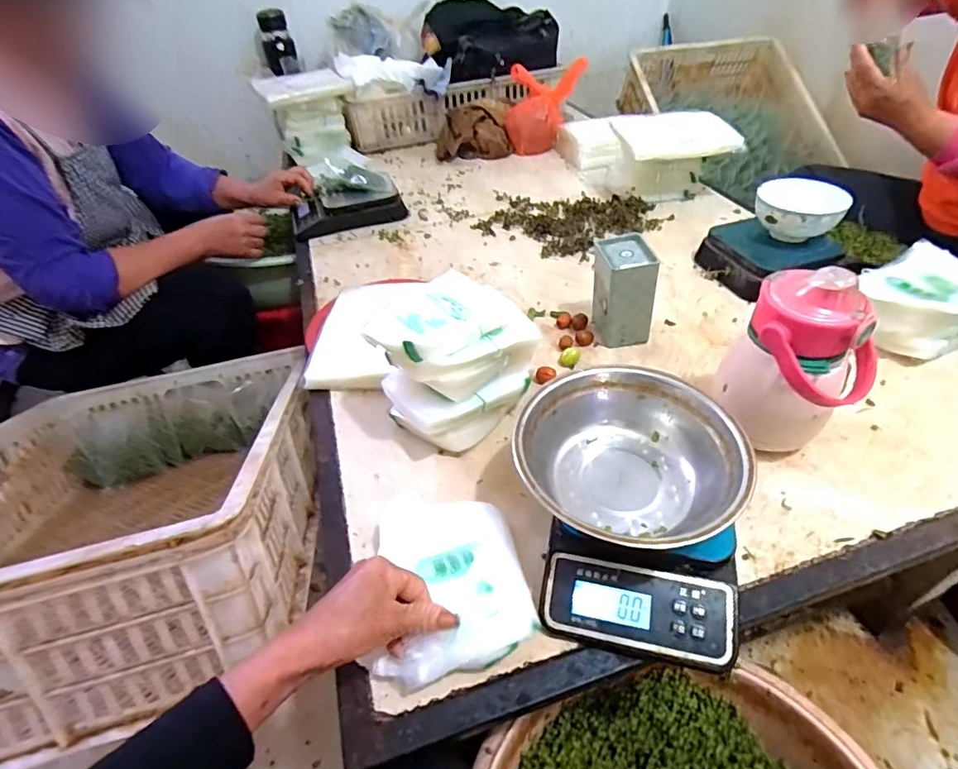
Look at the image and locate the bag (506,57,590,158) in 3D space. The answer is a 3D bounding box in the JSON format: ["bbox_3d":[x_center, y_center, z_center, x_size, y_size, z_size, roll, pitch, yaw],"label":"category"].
[{"bbox_3d":[0.155,-0.661,1.222,0.181,0.174,0.141,0,44,4],"label":"bag"}]

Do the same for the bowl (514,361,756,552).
[{"bbox_3d":[0.128,0.067,0.453,0.187,0.062,0.177,3,44,7],"label":"bowl"}]

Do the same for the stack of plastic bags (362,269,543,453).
[{"bbox_3d":[-0.030,-0.026,0.576,0.157,0.142,0.135,-30,49,-25],"label":"stack of plastic bags"}]

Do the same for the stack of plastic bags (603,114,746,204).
[{"bbox_3d":[0.363,-0.432,0.981,0.195,0.133,0.150,-9,44,-6],"label":"stack of plastic bags"}]

